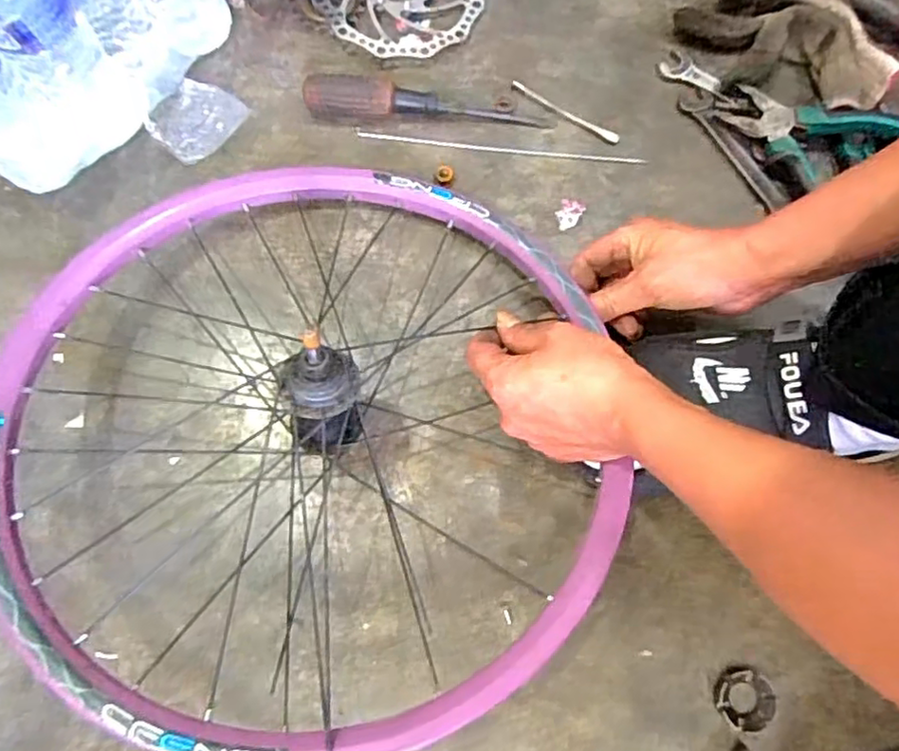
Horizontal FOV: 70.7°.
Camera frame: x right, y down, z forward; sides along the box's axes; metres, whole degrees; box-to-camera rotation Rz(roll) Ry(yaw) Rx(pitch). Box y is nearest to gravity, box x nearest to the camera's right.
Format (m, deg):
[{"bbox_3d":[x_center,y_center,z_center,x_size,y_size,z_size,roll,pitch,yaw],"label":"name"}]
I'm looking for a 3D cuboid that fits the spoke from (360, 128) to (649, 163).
[{"bbox_3d":[0.044,-0.197,0.551,0.248,0.004,0.010,6,77,0],"label":"spoke"}]

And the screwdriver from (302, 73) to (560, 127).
[{"bbox_3d":[-0.017,-0.234,0.539,0.205,0.033,0.026,1,77,-1],"label":"screwdriver"}]

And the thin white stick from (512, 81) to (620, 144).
[{"bbox_3d":[0.102,-0.232,0.555,0.106,0.004,0.009,33,78,6],"label":"thin white stick"}]

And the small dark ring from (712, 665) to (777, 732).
[{"bbox_3d":[0.209,0.227,0.447,0.042,0.008,0.040,0,77,-1],"label":"small dark ring"}]

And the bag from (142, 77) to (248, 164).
[{"bbox_3d":[-0.214,-0.217,0.538,0.074,0.020,0.070,39,79,7],"label":"bag"}]

